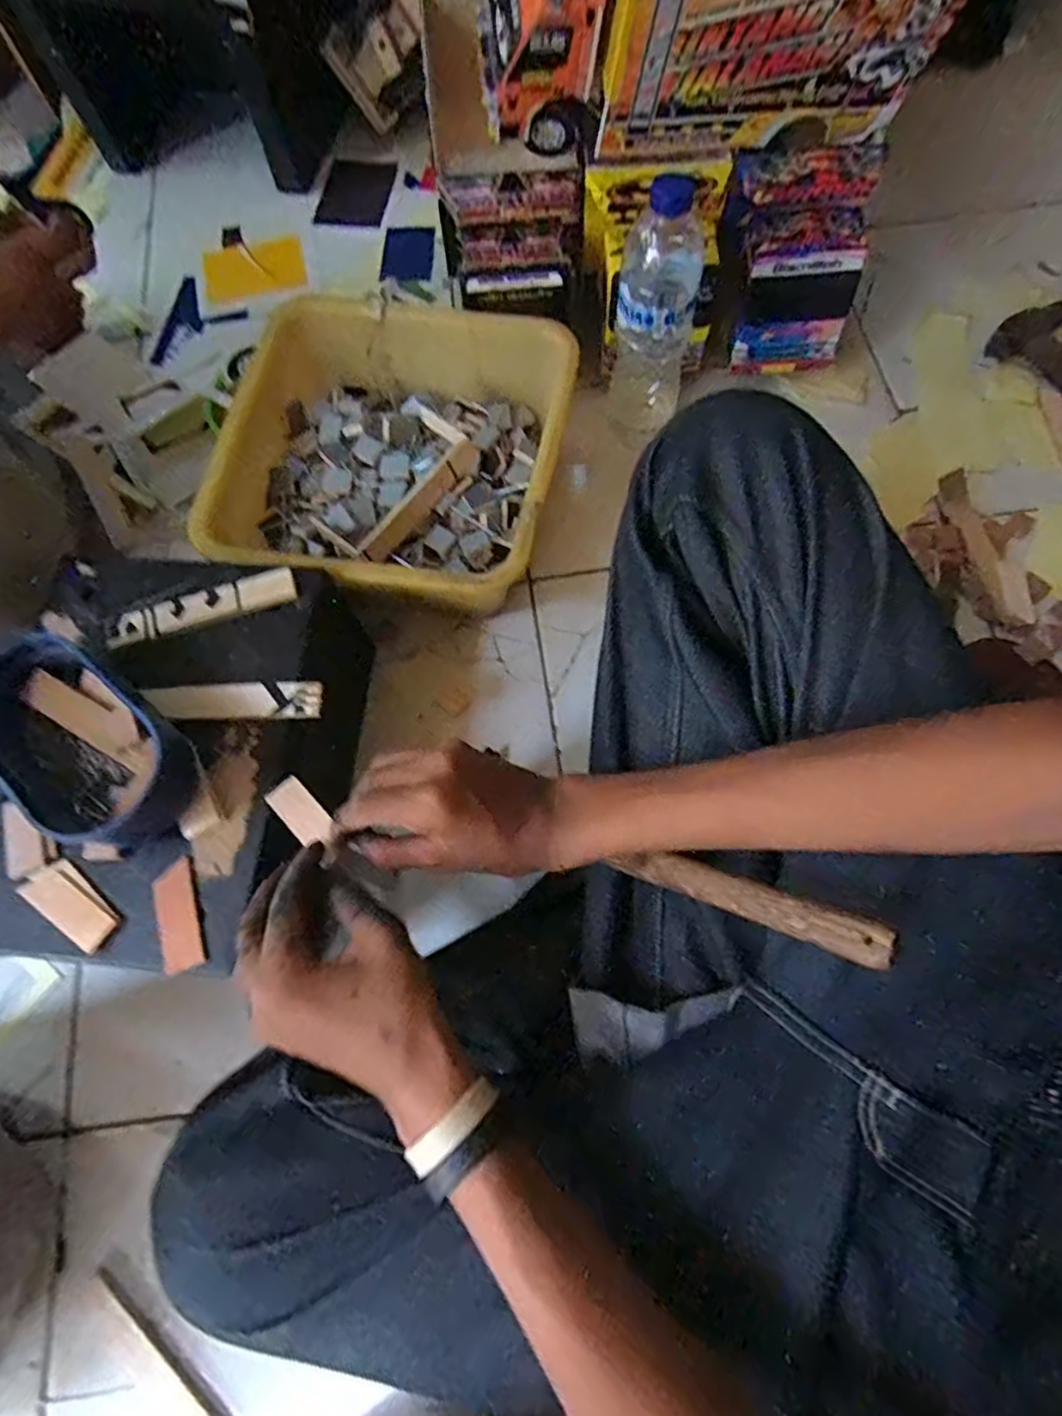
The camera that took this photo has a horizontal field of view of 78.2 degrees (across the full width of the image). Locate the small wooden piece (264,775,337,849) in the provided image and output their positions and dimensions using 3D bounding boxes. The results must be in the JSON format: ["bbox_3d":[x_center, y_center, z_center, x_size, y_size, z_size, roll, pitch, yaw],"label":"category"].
[{"bbox_3d":[-0.144,0.066,0.410,0.051,0.004,0.024,40,76,18],"label":"small wooden piece"}]

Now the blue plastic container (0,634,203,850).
[{"bbox_3d":[-0.280,0.023,0.407,0.148,0.041,0.086,38,76,14],"label":"blue plastic container"}]

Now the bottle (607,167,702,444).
[{"bbox_3d":[0.108,-0.333,0.575,0.066,0.184,0.075,12,71,6],"label":"bottle"}]

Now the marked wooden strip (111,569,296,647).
[{"bbox_3d":[-0.229,-0.072,0.461,0.127,0.010,0.026,-16,71,-4],"label":"marked wooden strip"}]

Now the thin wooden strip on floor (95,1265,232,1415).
[{"bbox_3d":[-0.243,0.424,0.428,0.133,0.004,0.015,36,75,14],"label":"thin wooden strip on floor"}]

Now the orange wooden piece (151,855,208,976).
[{"bbox_3d":[-0.209,0.122,0.384,0.023,0.007,0.063,-21,71,-5],"label":"orange wooden piece"}]

